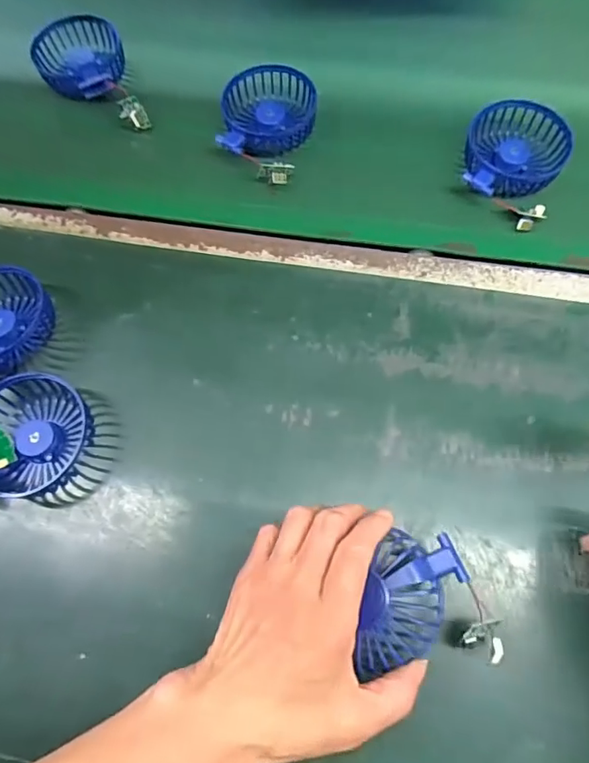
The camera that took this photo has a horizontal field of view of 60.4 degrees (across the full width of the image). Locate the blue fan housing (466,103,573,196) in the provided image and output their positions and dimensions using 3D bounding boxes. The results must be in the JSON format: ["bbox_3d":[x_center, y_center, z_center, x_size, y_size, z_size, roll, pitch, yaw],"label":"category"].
[{"bbox_3d":[0.199,-0.203,0.456,0.086,0.028,0.098,10,71,6],"label":"blue fan housing"}]

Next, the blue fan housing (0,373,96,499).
[{"bbox_3d":[-0.197,0.044,0.374,0.077,0.032,0.100,20,73,9],"label":"blue fan housing"}]

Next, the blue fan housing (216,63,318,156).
[{"bbox_3d":[-0.023,-0.253,0.481,0.085,0.028,0.099,4,71,4],"label":"blue fan housing"}]

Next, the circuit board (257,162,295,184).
[{"bbox_3d":[-0.018,-0.189,0.460,0.029,0.015,0.022,13,72,7],"label":"circuit board"}]

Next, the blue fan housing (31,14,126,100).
[{"bbox_3d":[-0.217,-0.320,0.512,0.087,0.037,0.102,0,71,2],"label":"blue fan housing"}]

